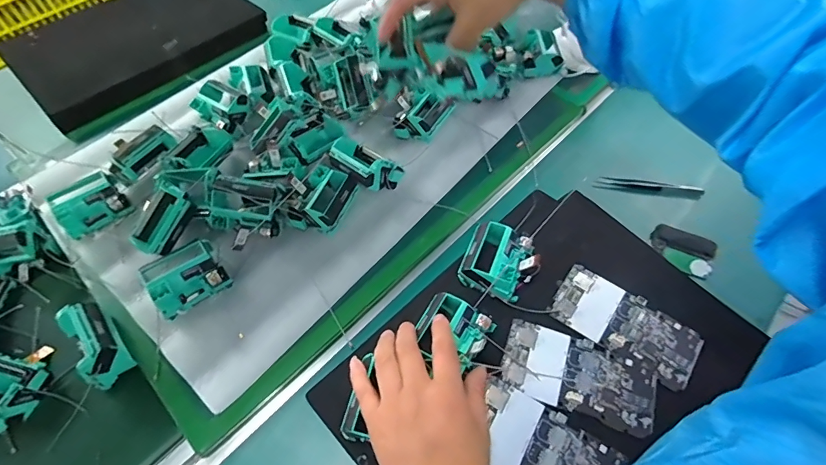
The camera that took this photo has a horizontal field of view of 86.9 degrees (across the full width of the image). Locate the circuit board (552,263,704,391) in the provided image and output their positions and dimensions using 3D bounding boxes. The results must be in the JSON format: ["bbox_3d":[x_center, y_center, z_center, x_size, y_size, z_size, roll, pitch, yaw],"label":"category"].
[{"bbox_3d":[0.201,0.086,0.414,0.128,0.005,0.067,30,62,21],"label":"circuit board"}]

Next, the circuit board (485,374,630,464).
[{"bbox_3d":[0.105,0.177,0.356,0.114,0.005,0.066,28,61,20],"label":"circuit board"}]

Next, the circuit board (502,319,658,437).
[{"bbox_3d":[0.148,0.126,0.389,0.127,0.004,0.064,16,58,13],"label":"circuit board"}]

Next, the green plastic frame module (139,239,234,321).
[{"bbox_3d":[-0.228,0.045,0.438,0.067,0.039,0.061,-35,61,-20],"label":"green plastic frame module"}]

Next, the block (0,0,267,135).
[{"bbox_3d":[-0.439,-0.310,0.710,0.260,0.039,0.355,37,65,24],"label":"block"}]

